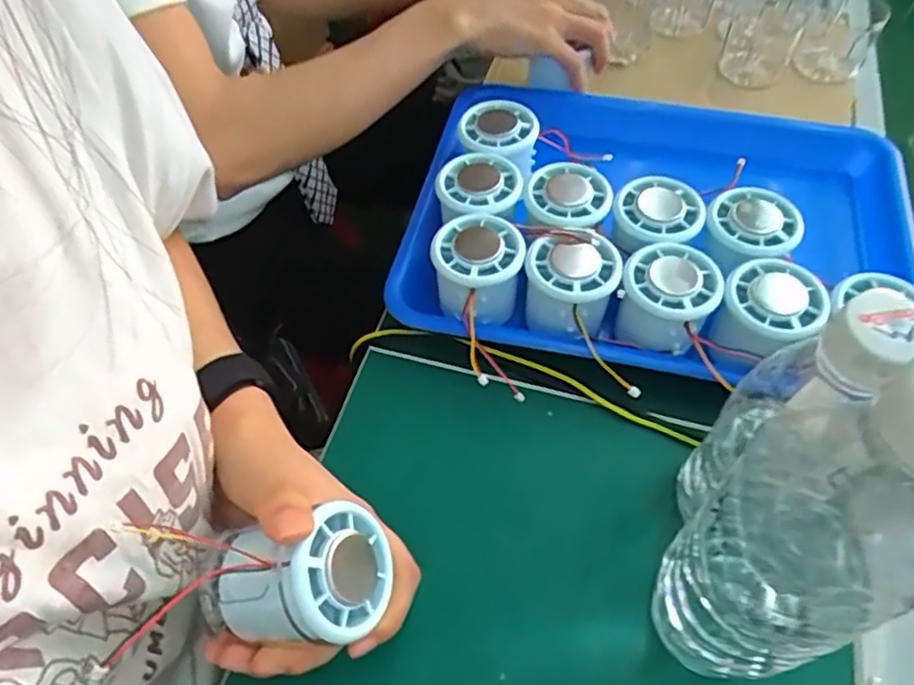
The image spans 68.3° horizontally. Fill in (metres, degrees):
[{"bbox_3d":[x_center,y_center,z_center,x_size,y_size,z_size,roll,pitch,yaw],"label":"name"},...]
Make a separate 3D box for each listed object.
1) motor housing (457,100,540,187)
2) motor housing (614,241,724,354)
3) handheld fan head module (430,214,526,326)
[{"bbox_3d":[0.027,-0.141,0.481,0.056,0.042,0.056,0,55,0],"label":"motor housing"},{"bbox_3d":[0.125,-0.026,0.407,0.055,0.045,0.052,24,58,15],"label":"motor housing"},{"bbox_3d":[0.012,-0.044,0.421,0.055,0.045,0.060,3,55,2],"label":"handheld fan head module"}]

